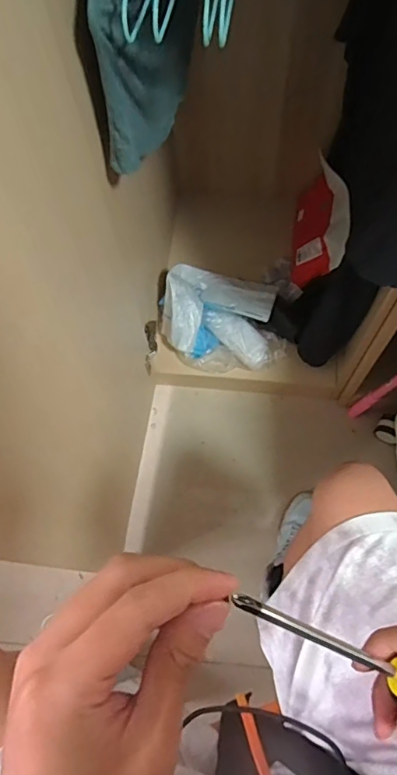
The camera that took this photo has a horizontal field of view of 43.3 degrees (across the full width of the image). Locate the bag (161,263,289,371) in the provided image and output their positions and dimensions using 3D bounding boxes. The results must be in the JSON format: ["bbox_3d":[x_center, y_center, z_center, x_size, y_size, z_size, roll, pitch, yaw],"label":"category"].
[{"bbox_3d":[0.055,-0.149,1.057,0.264,0.112,0.202,9,68,7],"label":"bag"}]

